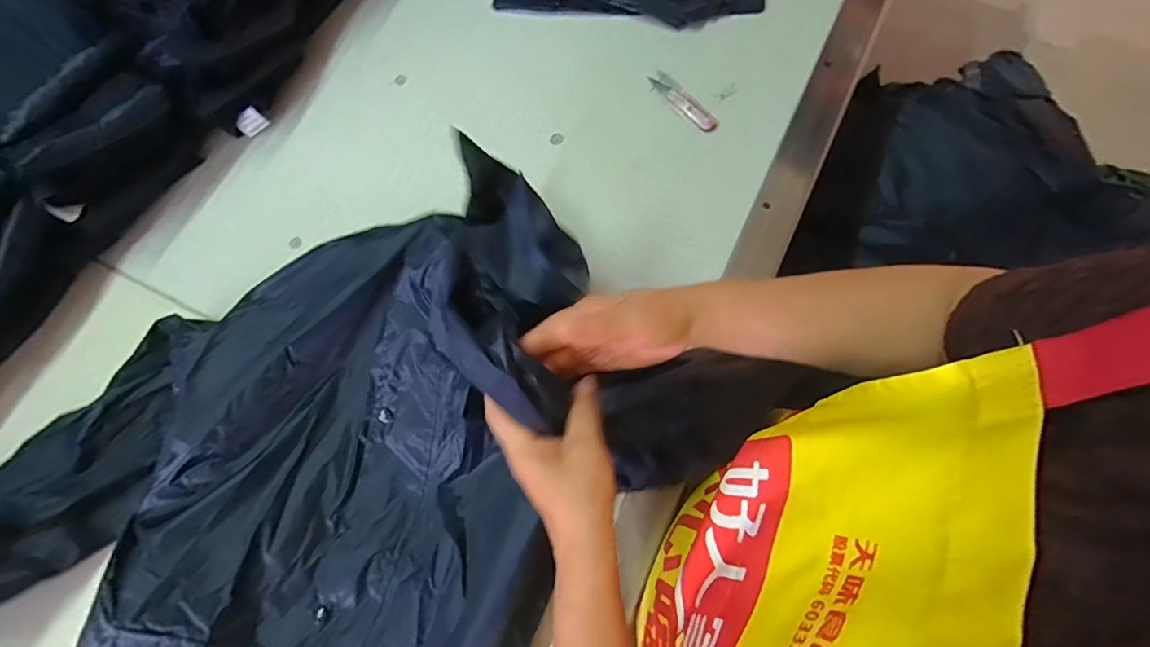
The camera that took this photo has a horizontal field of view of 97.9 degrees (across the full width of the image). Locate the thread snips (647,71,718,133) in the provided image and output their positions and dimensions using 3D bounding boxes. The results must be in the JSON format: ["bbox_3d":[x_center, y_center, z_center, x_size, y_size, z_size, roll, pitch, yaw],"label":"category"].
[{"bbox_3d":[0.128,-0.261,0.593,0.025,0.014,0.099,-41,81,-8],"label":"thread snips"}]

